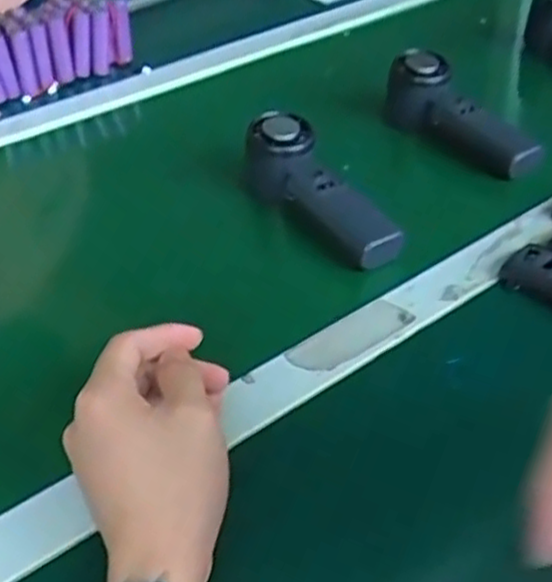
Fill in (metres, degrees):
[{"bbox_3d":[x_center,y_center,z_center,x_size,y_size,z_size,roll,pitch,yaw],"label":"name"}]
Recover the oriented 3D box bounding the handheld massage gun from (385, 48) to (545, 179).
[{"bbox_3d":[0.165,-0.155,0.708,0.155,0.067,0.039,38,46,10],"label":"handheld massage gun"}]

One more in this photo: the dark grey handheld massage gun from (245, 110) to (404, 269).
[{"bbox_3d":[0.036,-0.073,0.604,0.056,0.051,0.163,-26,60,-32],"label":"dark grey handheld massage gun"}]

